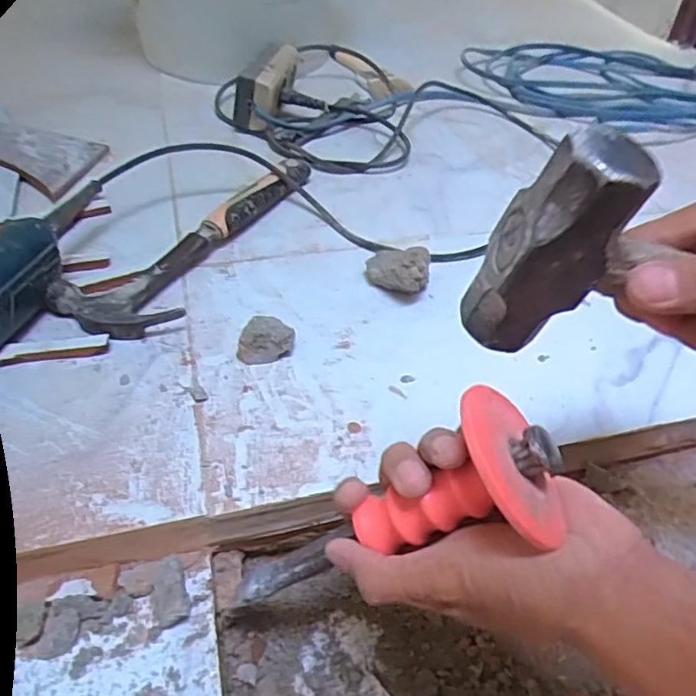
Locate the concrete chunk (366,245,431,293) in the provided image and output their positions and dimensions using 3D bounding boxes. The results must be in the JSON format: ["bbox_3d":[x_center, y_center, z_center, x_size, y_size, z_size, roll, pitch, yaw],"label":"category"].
[{"bbox_3d":[0.044,-0.068,0.523,0.058,0.038,0.031,27,49,21],"label":"concrete chunk"}]

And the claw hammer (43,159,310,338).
[{"bbox_3d":[-0.133,-0.106,0.554,0.095,0.026,0.283,21,47,16],"label":"claw hammer"}]

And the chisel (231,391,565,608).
[{"bbox_3d":[0.014,0.088,0.314,0.062,0.200,0.071,36,36,-33],"label":"chisel"}]

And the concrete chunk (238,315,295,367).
[{"bbox_3d":[-0.063,-0.007,0.468,0.042,0.023,0.032,-4,45,-9],"label":"concrete chunk"}]

